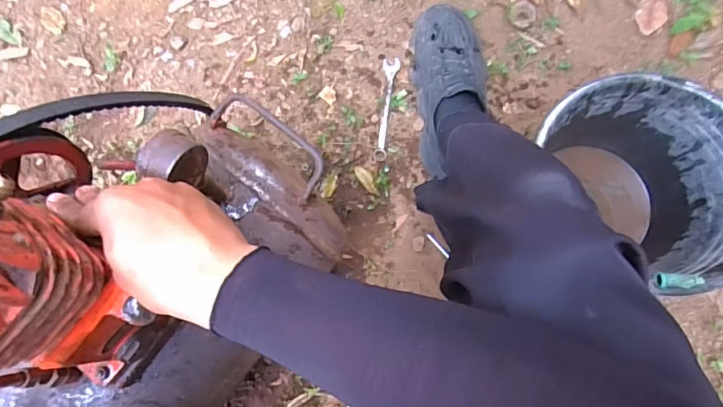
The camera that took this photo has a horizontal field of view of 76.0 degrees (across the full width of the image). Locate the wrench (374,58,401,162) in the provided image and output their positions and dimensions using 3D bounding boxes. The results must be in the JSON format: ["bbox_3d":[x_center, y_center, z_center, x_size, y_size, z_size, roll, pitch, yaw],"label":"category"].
[{"bbox_3d":[0.043,-0.162,0.794,0.028,0.007,0.180,7,82,3],"label":"wrench"}]

